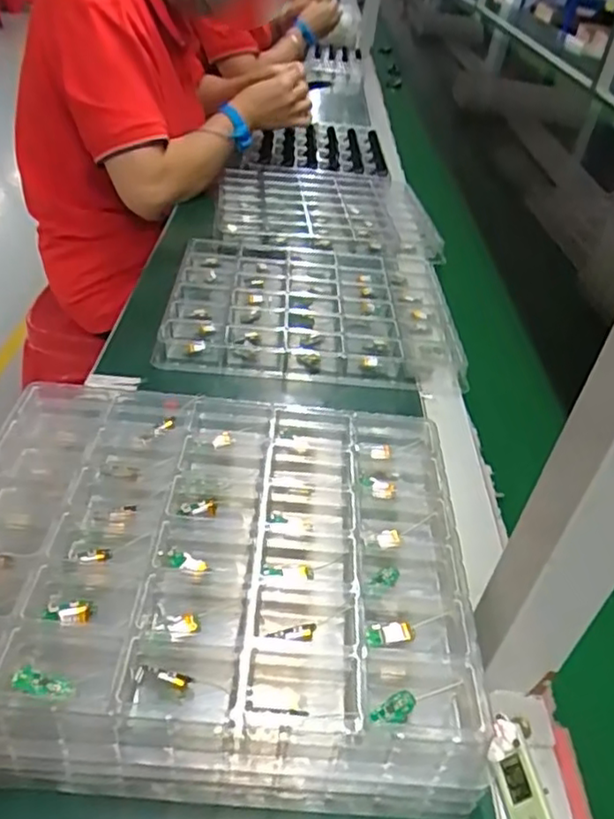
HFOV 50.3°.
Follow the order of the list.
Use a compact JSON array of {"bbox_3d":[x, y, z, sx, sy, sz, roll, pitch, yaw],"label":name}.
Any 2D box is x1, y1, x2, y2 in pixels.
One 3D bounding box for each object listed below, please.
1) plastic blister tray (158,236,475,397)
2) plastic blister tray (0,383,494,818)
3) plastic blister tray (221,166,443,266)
[{"bbox_3d":[0.005,-0.119,0.716,0.289,0.028,0.258,5,39,-3],"label":"plastic blister tray"},{"bbox_3d":[-0.061,0.089,0.402,0.299,0.052,0.255,5,39,-3],"label":"plastic blister tray"},{"bbox_3d":[0.030,-0.290,0.925,0.301,0.018,0.266,4,39,-4],"label":"plastic blister tray"}]

